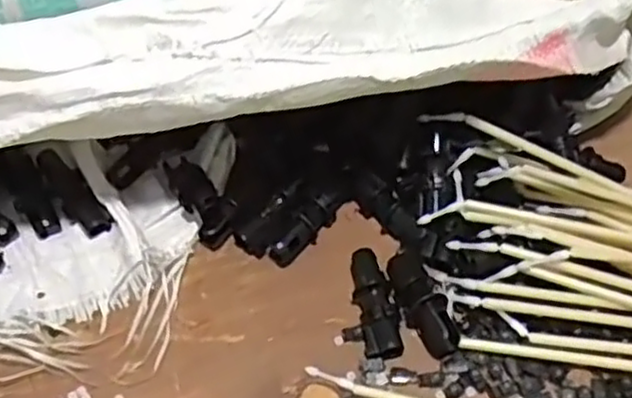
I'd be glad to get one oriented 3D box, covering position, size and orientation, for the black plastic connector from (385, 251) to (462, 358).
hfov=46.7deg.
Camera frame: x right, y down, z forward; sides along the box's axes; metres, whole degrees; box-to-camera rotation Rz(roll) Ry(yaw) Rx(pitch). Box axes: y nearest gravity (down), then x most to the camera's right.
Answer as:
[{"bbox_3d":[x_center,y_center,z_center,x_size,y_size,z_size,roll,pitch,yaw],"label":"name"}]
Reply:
[{"bbox_3d":[0.065,0.059,0.437,0.025,0.019,0.067,-18,60,-9],"label":"black plastic connector"}]

